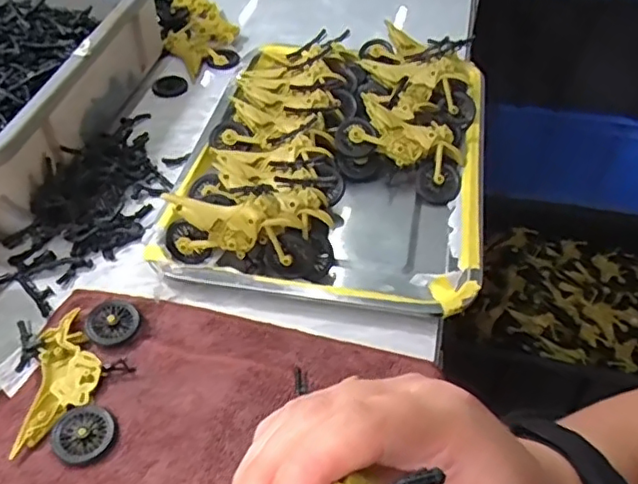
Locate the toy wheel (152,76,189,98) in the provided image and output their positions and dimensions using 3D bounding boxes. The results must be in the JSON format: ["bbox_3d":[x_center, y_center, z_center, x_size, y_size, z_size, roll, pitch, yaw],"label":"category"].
[{"bbox_3d":[-0.164,-0.172,0.671,0.038,0.004,0.038,0,47,0],"label":"toy wheel"}]

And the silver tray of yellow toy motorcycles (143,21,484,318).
[{"bbox_3d":[0.022,-0.096,0.555,0.252,0.060,0.349,8,47,8],"label":"silver tray of yellow toy motorcycles"}]

